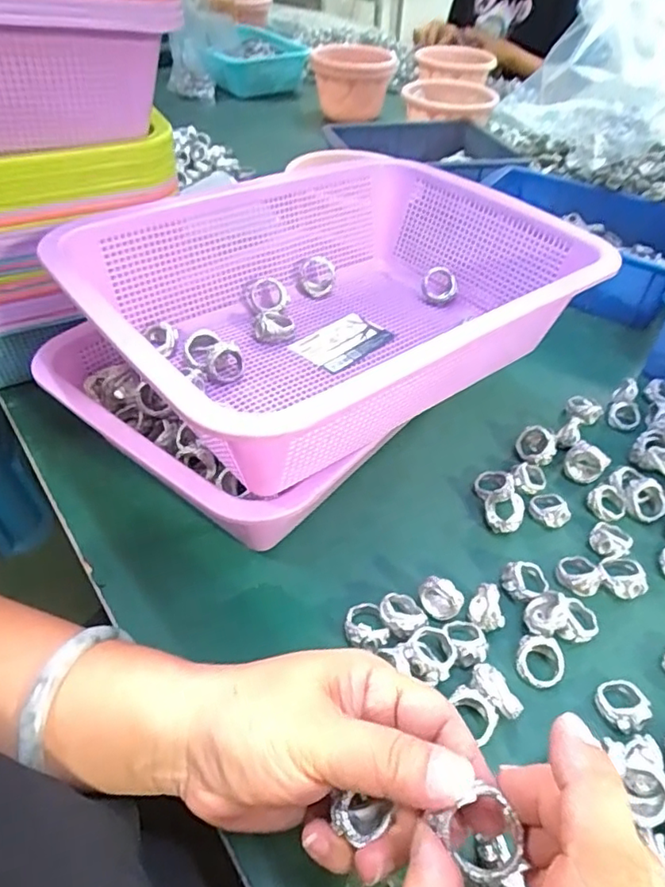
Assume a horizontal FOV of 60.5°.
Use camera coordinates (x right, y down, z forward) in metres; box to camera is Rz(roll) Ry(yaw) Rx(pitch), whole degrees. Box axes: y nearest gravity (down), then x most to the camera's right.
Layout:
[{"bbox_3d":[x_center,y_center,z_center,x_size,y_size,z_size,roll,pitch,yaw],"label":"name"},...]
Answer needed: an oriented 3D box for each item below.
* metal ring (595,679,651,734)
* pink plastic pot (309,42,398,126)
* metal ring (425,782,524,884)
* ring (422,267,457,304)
[{"bbox_3d":[0.157,0.141,0.308,0.027,0.016,0.026,2,44,-2],"label":"metal ring"},{"bbox_3d":[0.034,-0.655,1.036,0.143,0.101,0.207,-3,44,-6],"label":"pink plastic pot"},{"bbox_3d":[0.049,0.130,0.189,0.023,0.010,0.025,2,44,-2],"label":"metal ring"},{"bbox_3d":[0.082,-0.121,0.435,0.026,0.026,0.010,10,16,-2],"label":"ring"}]

